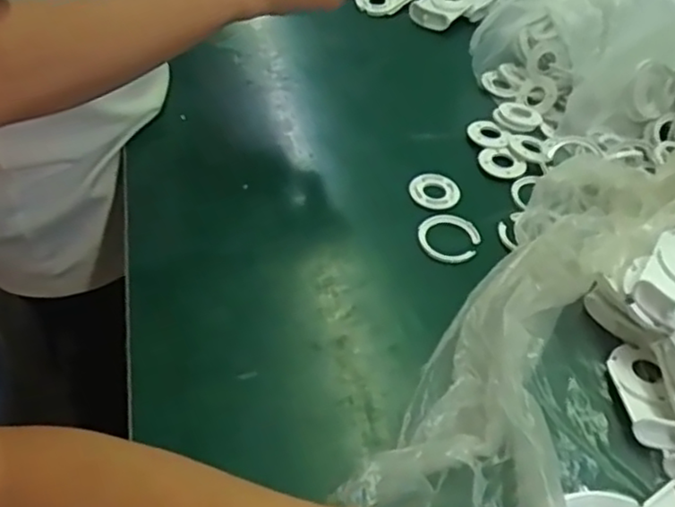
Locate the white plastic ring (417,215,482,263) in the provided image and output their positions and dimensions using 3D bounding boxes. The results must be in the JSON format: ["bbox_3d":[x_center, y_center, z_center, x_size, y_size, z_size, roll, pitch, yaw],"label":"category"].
[{"bbox_3d":[0.094,-0.013,0.563,0.051,0.008,0.051,3,46,-3],"label":"white plastic ring"}]

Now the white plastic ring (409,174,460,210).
[{"bbox_3d":[0.089,-0.056,0.600,0.044,0.006,0.041,3,46,-3],"label":"white plastic ring"}]

